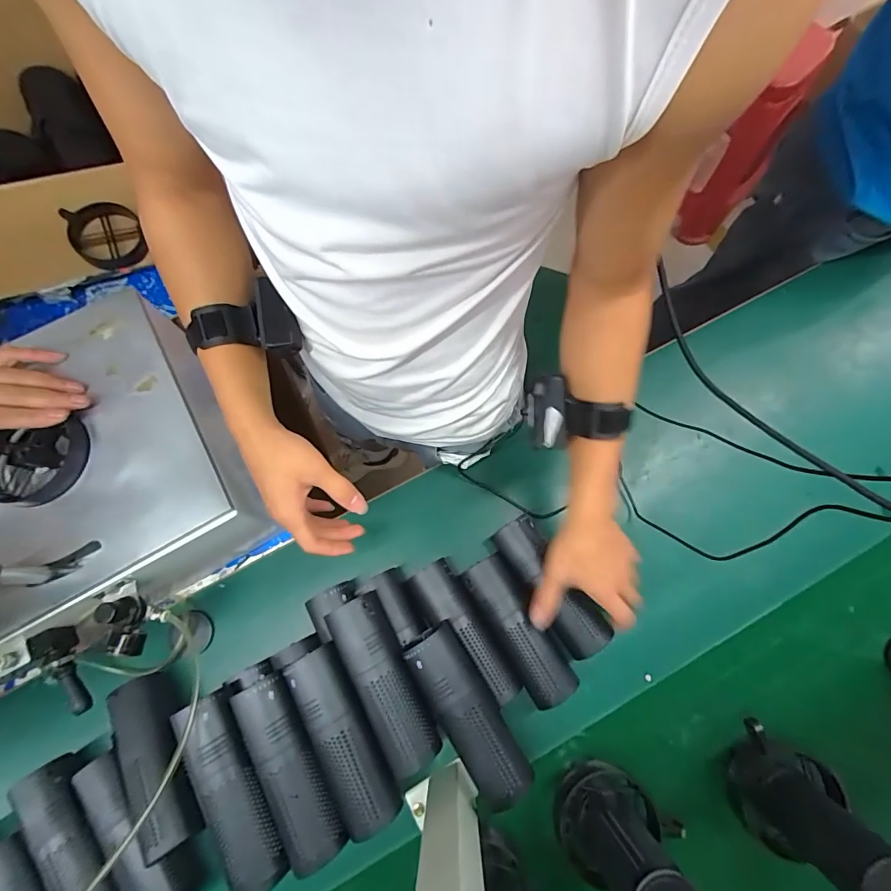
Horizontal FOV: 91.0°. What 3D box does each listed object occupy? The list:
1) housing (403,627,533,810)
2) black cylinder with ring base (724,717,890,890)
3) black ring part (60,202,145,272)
[{"bbox_3d":[0.022,0.262,0.432,0.054,0.053,0.163,-29,75,-7],"label":"housing"},{"bbox_3d":[0.323,0.325,0.382,0.089,0.130,0.096,27,76,9],"label":"black cylinder with ring base"},{"bbox_3d":[-0.515,-0.318,0.667,0.093,0.011,0.113,-21,83,-26],"label":"black ring part"}]

